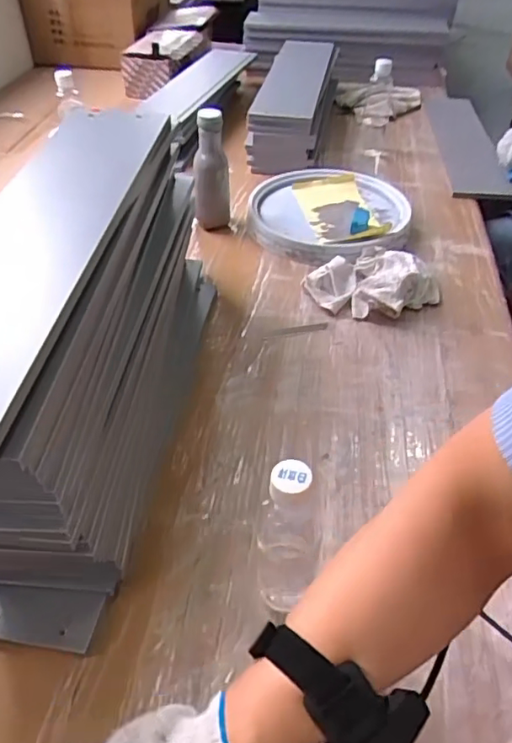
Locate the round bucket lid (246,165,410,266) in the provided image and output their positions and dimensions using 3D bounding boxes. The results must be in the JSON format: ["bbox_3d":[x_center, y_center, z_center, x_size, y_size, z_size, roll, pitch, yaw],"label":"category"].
[{"bbox_3d":[0.142,-0.310,1.097,0.306,0.043,0.331,9,45,10],"label":"round bucket lid"}]

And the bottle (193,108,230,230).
[{"bbox_3d":[-0.083,-0.362,1.040,0.066,0.209,0.075,-4,44,-3],"label":"bottle"}]

